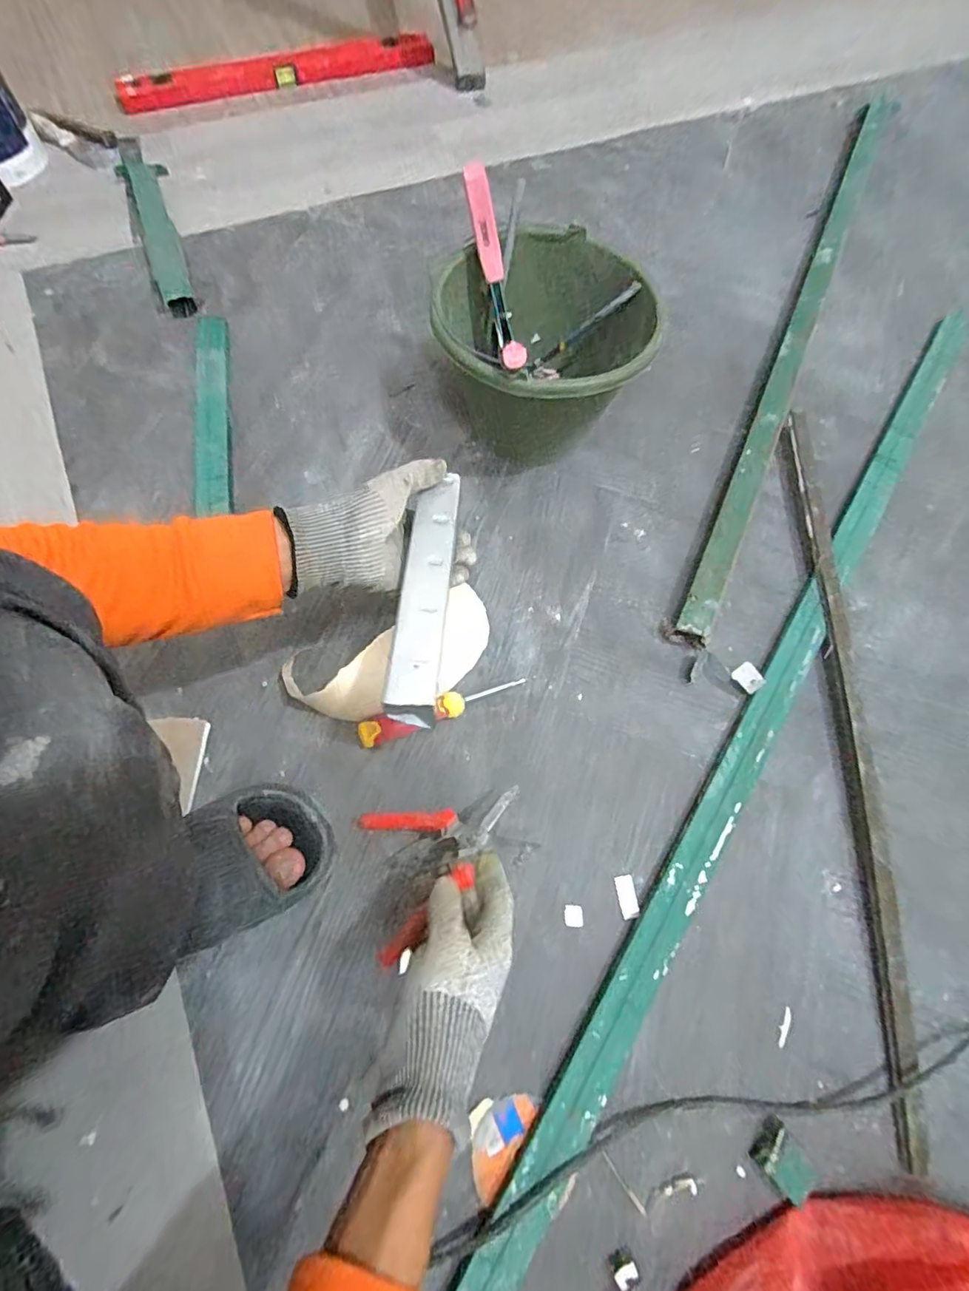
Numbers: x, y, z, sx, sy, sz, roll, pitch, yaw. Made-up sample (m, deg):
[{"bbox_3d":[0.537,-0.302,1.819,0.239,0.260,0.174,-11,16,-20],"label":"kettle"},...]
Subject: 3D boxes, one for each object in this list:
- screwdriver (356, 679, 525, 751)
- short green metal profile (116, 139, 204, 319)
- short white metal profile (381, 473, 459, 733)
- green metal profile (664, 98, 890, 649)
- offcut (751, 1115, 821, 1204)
[{"bbox_3d":[-0.044,0.064,0.561,0.175,0.030,0.028,-20,70,-10],"label":"screwdriver"},{"bbox_3d":[-0.513,-0.656,0.835,0.066,0.029,0.431,-19,70,-10],"label":"short green metal profile"},{"bbox_3d":[-0.050,-0.048,0.451,0.040,0.013,0.232,5,63,0],"label":"short white metal profile"},{"bbox_3d":[0.483,-0.514,0.800,0.043,0.049,1.211,25,71,7],"label":"green metal profile"},{"bbox_3d":[0.244,0.418,0.431,0.035,0.020,0.050,-37,74,-15],"label":"offcut"}]

